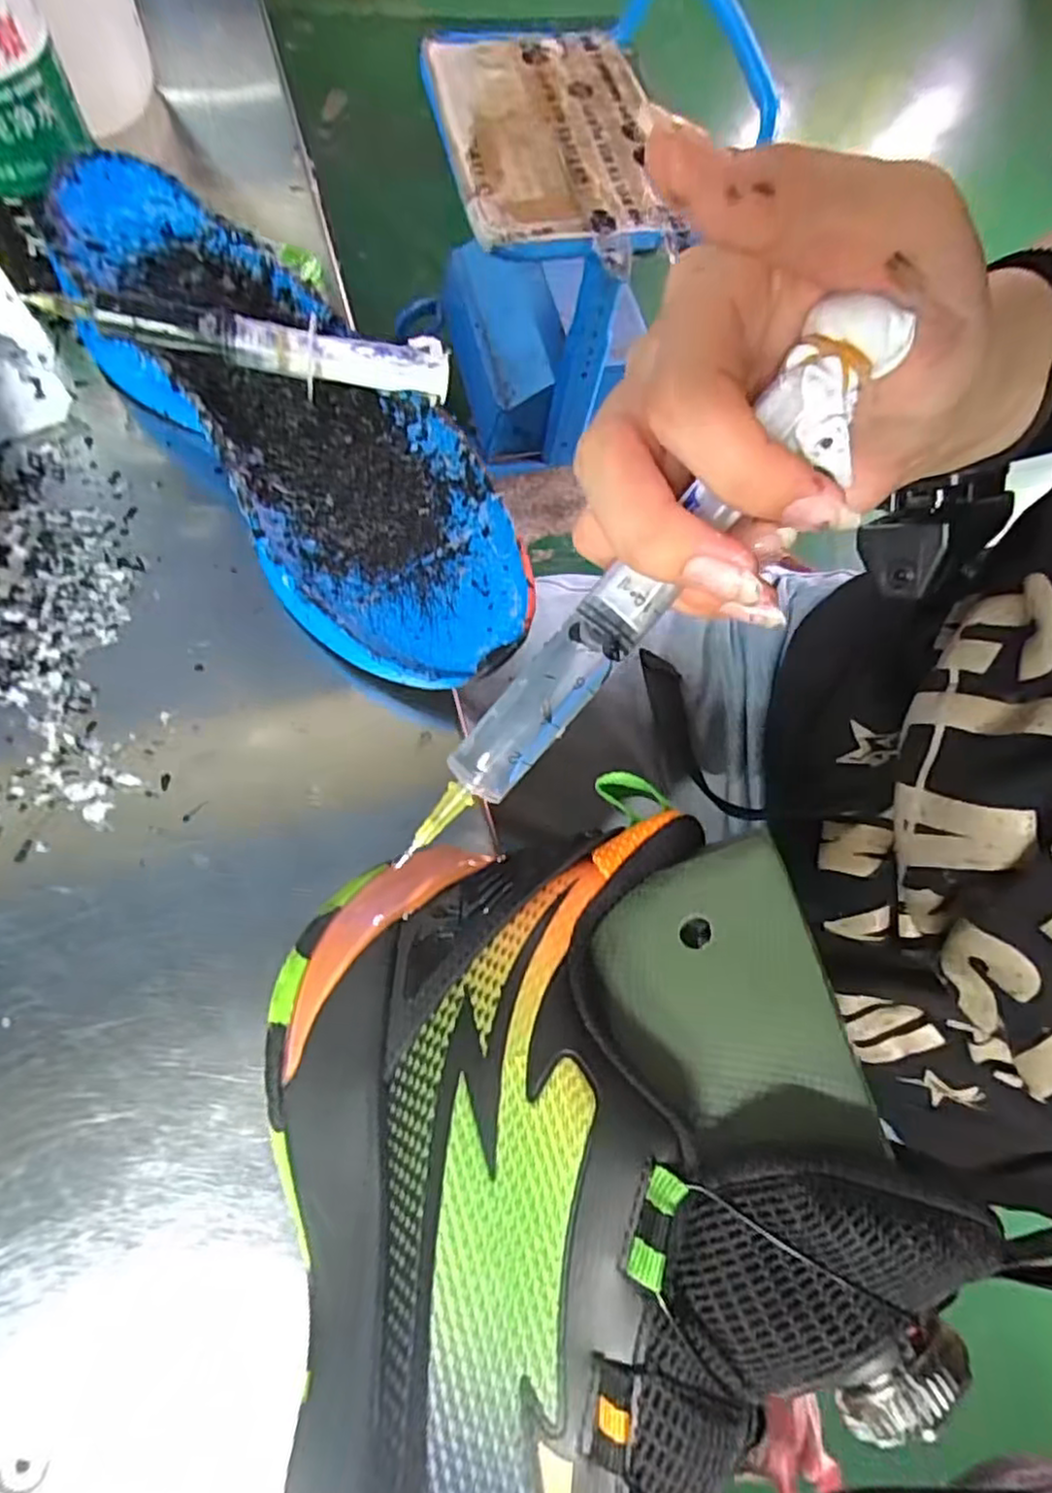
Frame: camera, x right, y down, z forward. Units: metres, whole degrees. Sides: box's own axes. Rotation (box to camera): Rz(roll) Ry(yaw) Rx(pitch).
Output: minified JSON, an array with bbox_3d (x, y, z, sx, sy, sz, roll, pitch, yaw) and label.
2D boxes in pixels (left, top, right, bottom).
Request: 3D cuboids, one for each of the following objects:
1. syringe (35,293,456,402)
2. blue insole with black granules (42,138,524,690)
[{"bbox_3d":[-0.105,-0.159,0.271,0.148,0.019,0.014,2,71,-16],"label":"syringe"},{"bbox_3d":[-0.093,-0.136,0.288,0.097,0.030,0.259,-37,86,-19],"label":"blue insole with black granules"}]

